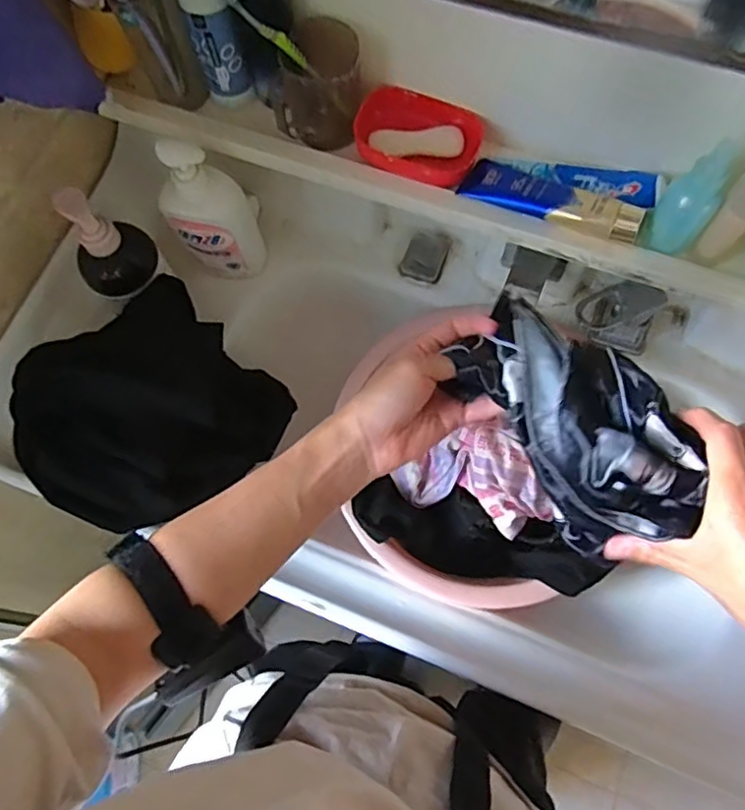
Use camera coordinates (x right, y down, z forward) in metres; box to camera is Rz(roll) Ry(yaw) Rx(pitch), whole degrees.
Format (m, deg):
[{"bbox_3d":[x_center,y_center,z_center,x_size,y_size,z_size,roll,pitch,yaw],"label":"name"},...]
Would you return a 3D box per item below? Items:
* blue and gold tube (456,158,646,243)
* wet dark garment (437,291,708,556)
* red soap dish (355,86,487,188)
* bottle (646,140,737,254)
[{"bbox_3d":[0.157,-0.185,0.545,0.154,0.034,0.044,25,74,9],"label":"blue and gold tube"},{"bbox_3d":[0.129,0.008,0.397,0.083,0.079,0.167,-38,75,-11],"label":"wet dark garment"},{"bbox_3d":[0.043,-0.250,0.581,0.114,0.030,0.081,14,72,6],"label":"red soap dish"},{"bbox_3d":[0.258,-0.162,0.497,0.036,0.103,0.029,7,72,4],"label":"bottle"}]

